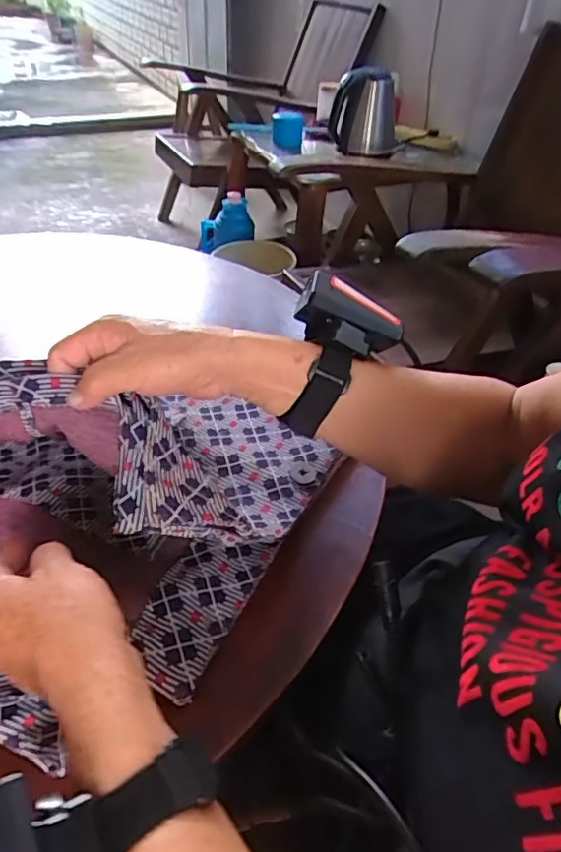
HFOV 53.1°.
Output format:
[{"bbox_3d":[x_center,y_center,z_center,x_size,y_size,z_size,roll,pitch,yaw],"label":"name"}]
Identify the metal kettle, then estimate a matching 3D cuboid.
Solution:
[{"bbox_3d":[0.193,-0.699,1.261,0.154,0.168,0.119,4,41,2],"label":"metal kettle"}]

